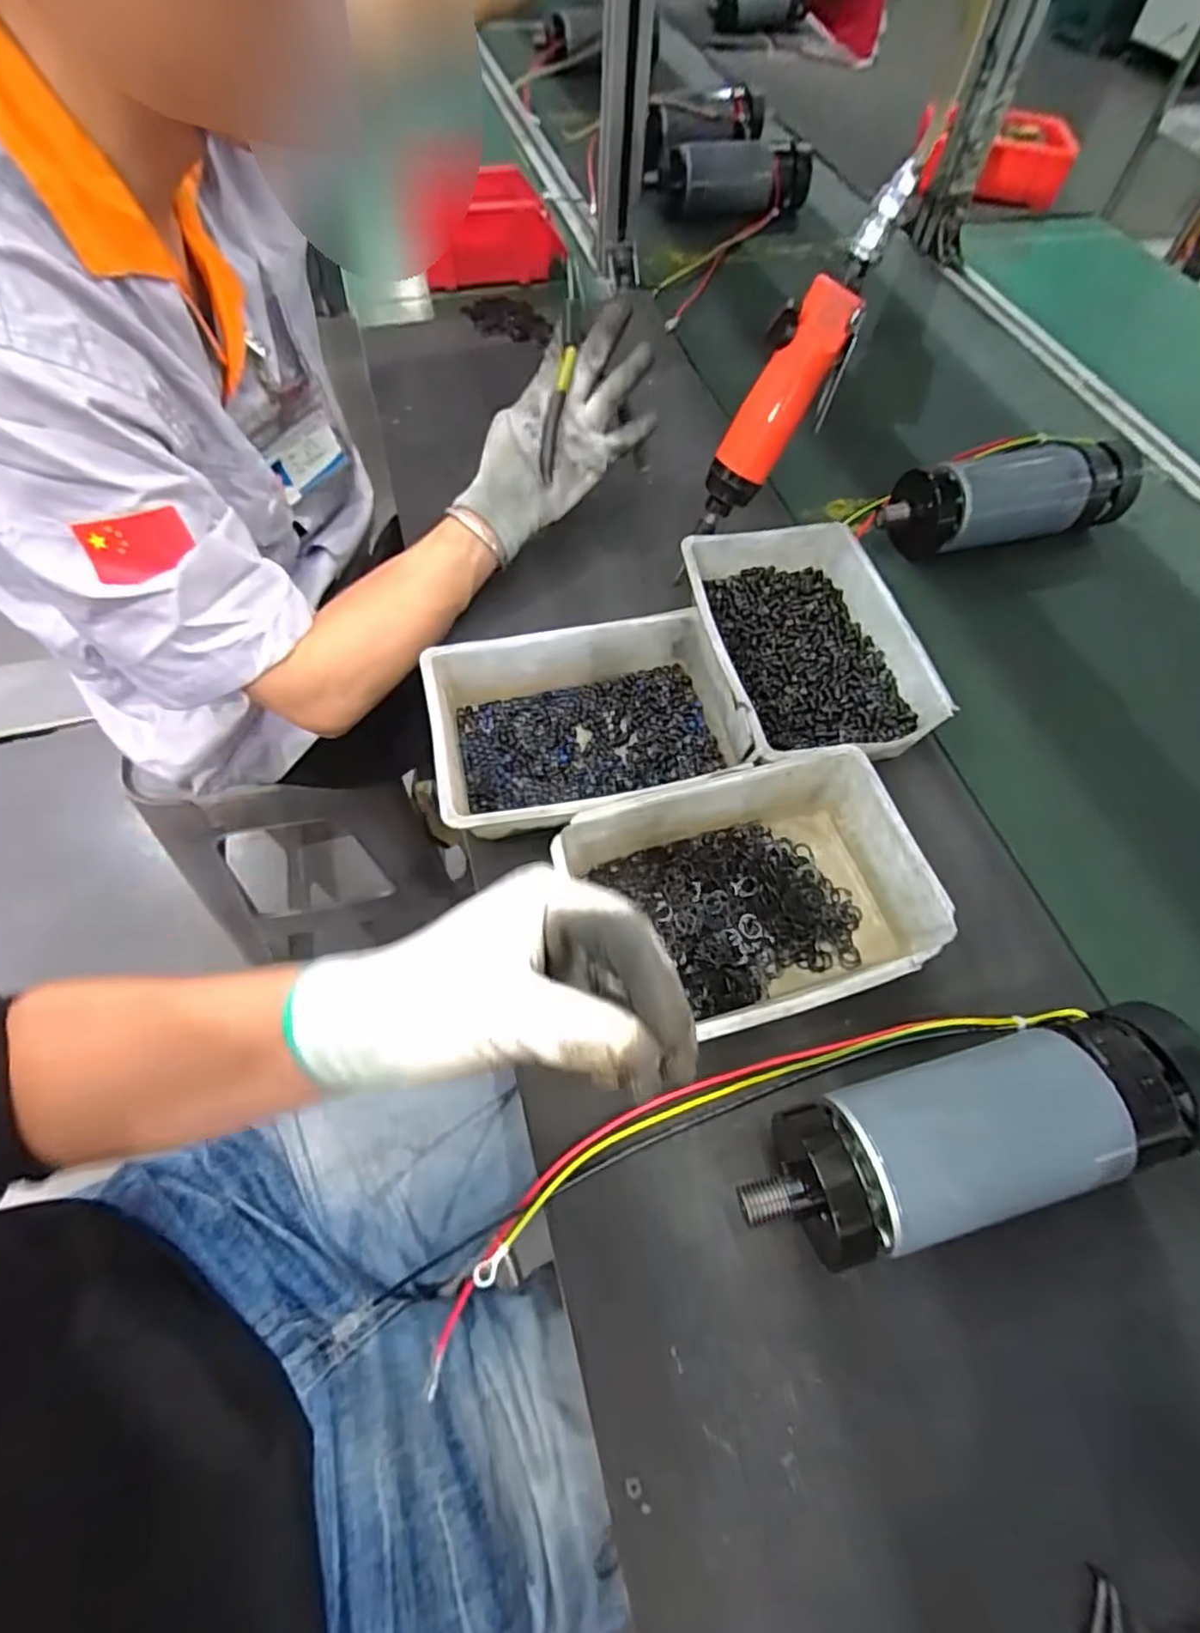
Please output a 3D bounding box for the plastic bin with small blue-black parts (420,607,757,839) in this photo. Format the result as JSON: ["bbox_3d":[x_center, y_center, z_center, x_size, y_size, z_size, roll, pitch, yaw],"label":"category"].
[{"bbox_3d":[-0.011,-0.060,0.465,0.202,0.054,0.150,-12,64,-8],"label":"plastic bin with small blue-black parts"}]

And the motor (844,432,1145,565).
[{"bbox_3d":[0.353,-0.287,0.605,0.232,0.063,0.080,-14,64,-9],"label":"motor"}]

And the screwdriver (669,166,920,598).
[{"bbox_3d":[0.125,-0.289,0.479,0.047,0.258,0.033,-12,56,-41],"label":"screwdriver"}]

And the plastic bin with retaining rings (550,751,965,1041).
[{"bbox_3d":[0.087,0.049,0.405,0.204,0.055,0.144,-16,65,-10],"label":"plastic bin with retaining rings"}]

